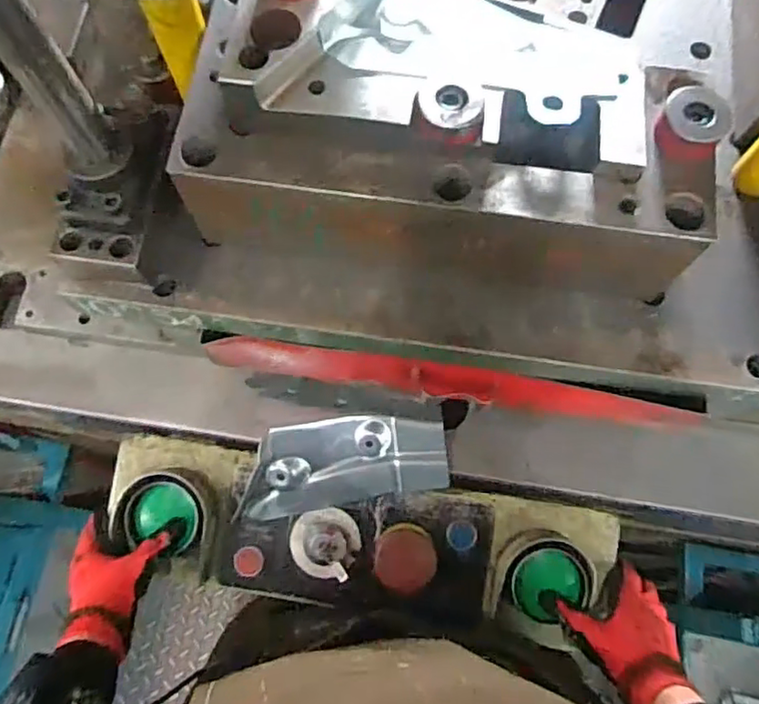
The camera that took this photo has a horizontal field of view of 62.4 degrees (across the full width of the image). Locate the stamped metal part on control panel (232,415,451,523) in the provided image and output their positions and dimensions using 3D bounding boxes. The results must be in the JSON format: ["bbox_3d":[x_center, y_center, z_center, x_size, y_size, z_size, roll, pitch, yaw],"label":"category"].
[{"bbox_3d":[-0.035,0.108,0.610,0.198,0.020,0.092,-9,105,-4],"label":"stamped metal part on control panel"}]

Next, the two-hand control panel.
[{"bbox_3d":[-0.021,0.185,0.614,0.484,0.069,0.131,8,72,4],"label":"two-hand control panel"}]

